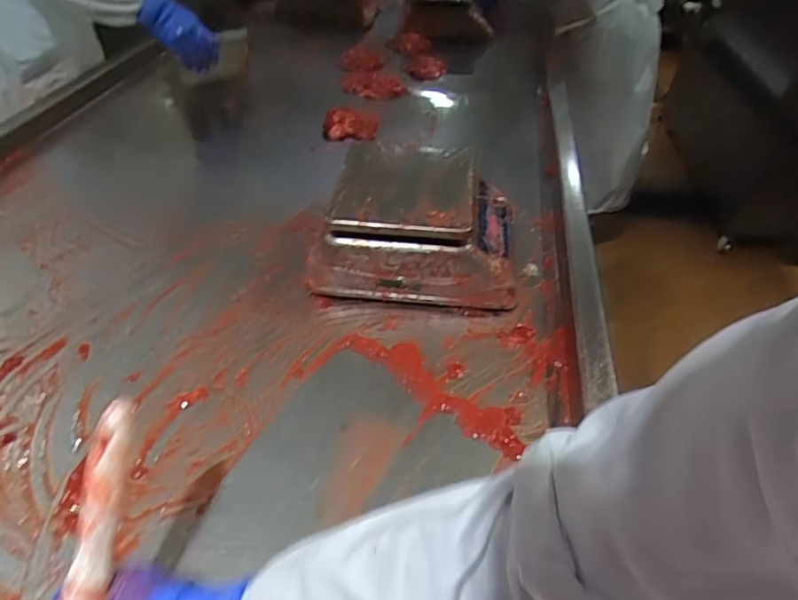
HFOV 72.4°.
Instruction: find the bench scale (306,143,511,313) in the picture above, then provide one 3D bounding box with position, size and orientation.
[{"bbox_3d":[0.032,-0.117,0.793,0.279,0.137,0.237,5,42,2],"label":"bench scale"}]

